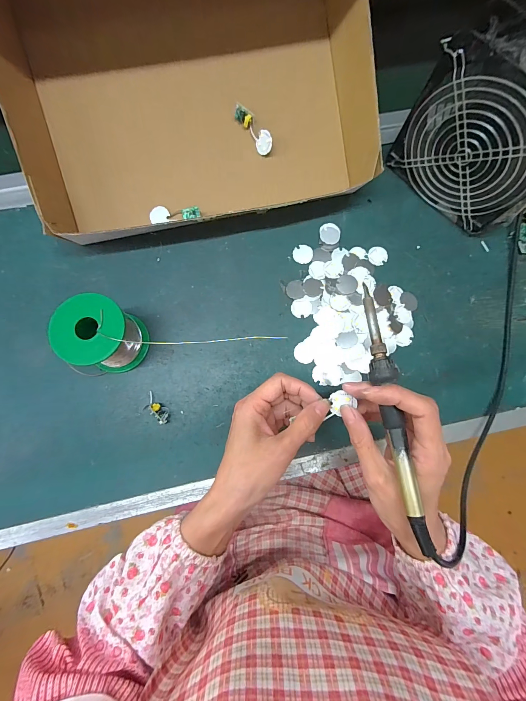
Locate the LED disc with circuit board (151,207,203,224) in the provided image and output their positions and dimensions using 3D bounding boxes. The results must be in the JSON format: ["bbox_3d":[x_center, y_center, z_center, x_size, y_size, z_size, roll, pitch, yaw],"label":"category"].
[{"bbox_3d":[-0.107,-0.166,0.363,0.062,0.013,0.021,-2,82,-3],"label":"LED disc with circuit board"}]

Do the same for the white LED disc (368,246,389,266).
[{"bbox_3d":[0.146,-0.120,0.374,0.024,0.004,0.026,0,82,-2],"label":"white LED disc"}]

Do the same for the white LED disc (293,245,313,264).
[{"bbox_3d":[0.050,-0.120,0.368,0.024,0.004,0.024,0,82,-2],"label":"white LED disc"}]

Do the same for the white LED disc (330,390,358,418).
[{"bbox_3d":[0.070,0.045,0.262,0.022,0.004,0.020,3,99,17],"label":"white LED disc"}]

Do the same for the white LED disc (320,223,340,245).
[{"bbox_3d":[0.084,-0.147,0.373,0.025,0.004,0.029,4,82,-2],"label":"white LED disc"}]

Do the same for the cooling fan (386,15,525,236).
[{"bbox_3d":[0.233,-0.220,0.313,0.155,0.151,0.058,44,82,4],"label":"cooling fan"}]

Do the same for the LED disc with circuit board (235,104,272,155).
[{"bbox_3d":[-0.011,-0.264,0.355,0.015,0.020,0.059,-41,98,-6],"label":"LED disc with circuit board"}]

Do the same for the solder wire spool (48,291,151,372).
[{"bbox_3d":[-0.165,-0.014,0.313,0.070,0.075,0.070,12,81,-1],"label":"solder wire spool"}]

